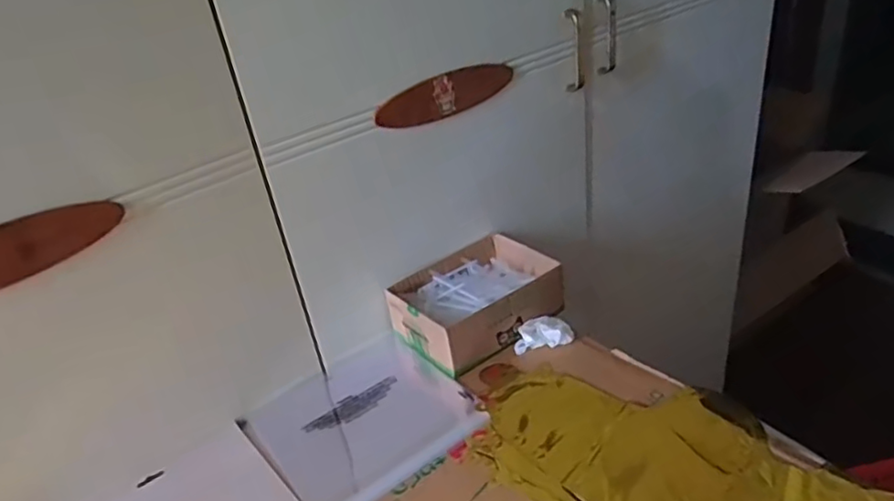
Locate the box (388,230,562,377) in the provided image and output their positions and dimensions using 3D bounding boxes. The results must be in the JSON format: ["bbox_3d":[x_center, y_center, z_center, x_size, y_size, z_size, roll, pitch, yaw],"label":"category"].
[{"bbox_3d":[0.034,0.058,0.777,0.196,0.064,0.148,-25,35,-26],"label":"box"}]

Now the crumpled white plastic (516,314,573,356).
[{"bbox_3d":[0.113,0.097,0.743,0.069,0.022,0.033,-9,31,-2],"label":"crumpled white plastic"}]

